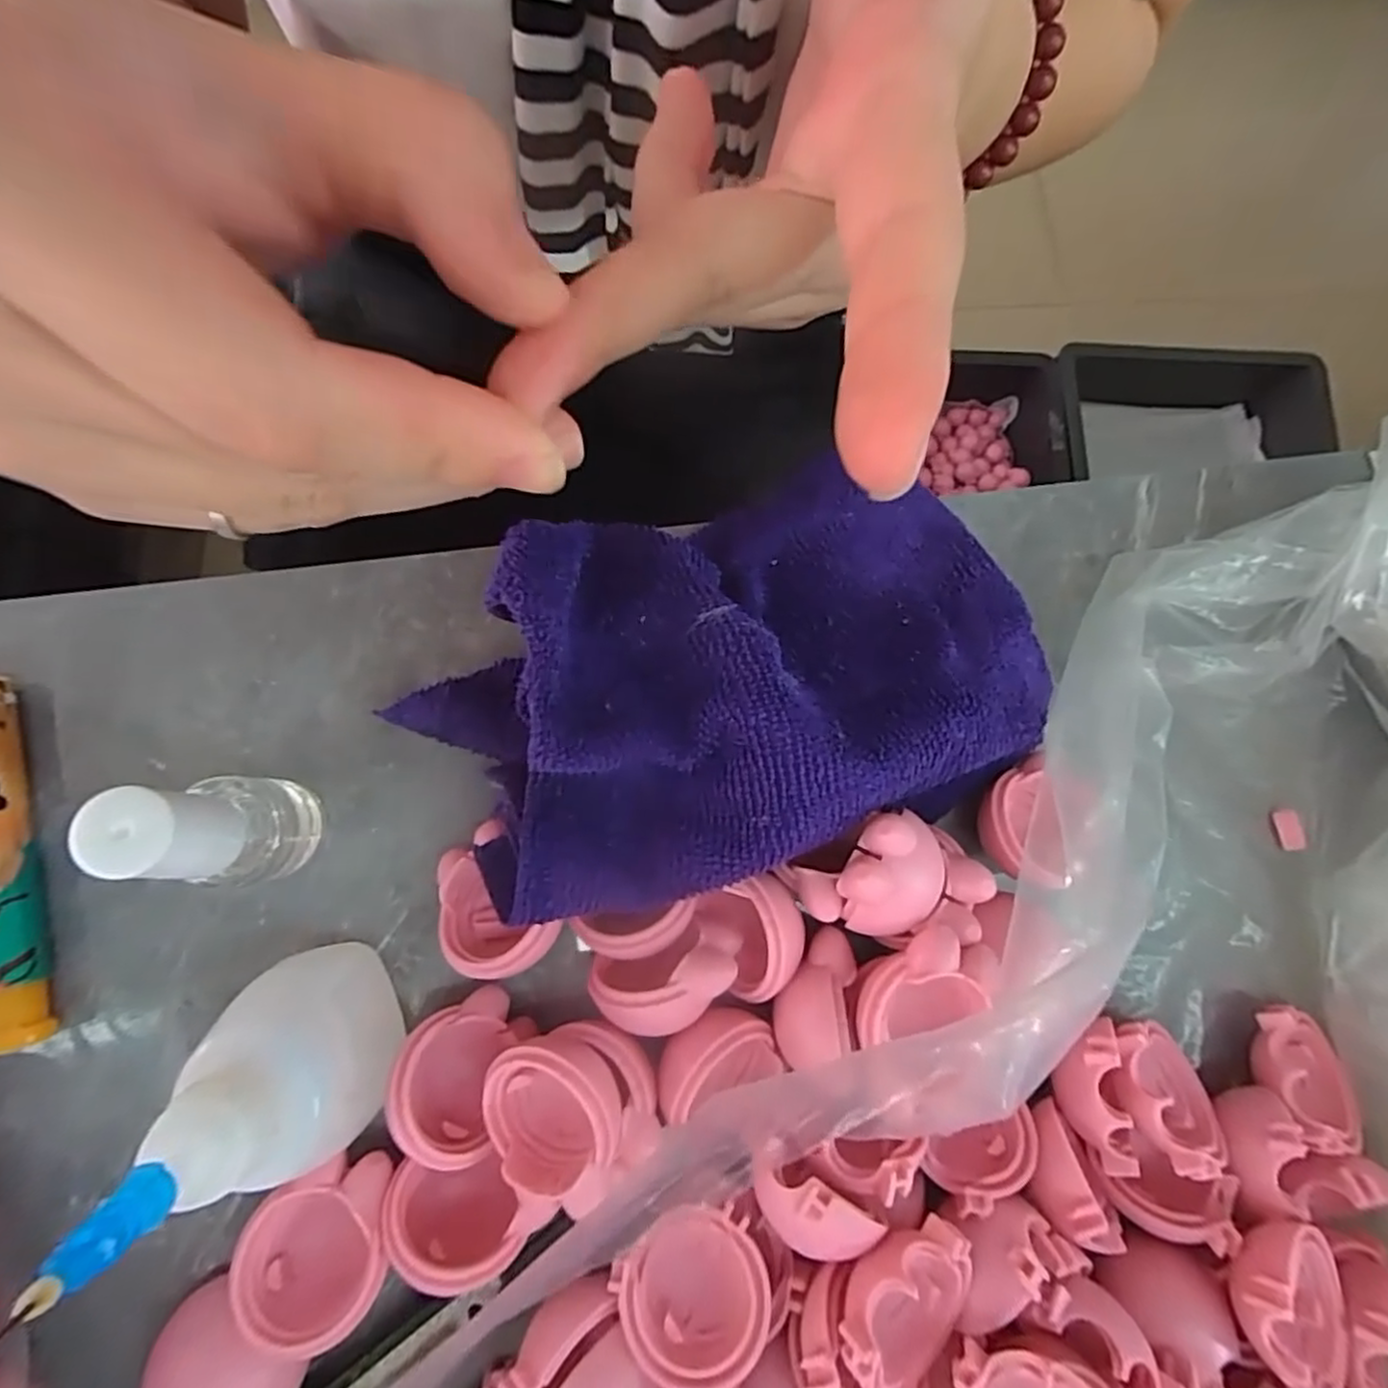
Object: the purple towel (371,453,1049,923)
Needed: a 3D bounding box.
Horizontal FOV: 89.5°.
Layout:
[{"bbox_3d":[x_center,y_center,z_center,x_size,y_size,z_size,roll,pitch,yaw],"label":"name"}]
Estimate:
[{"bbox_3d":[0.011,-0.007,0.157,0.140,0.035,0.085,-19,83,-8],"label":"purple towel"}]

